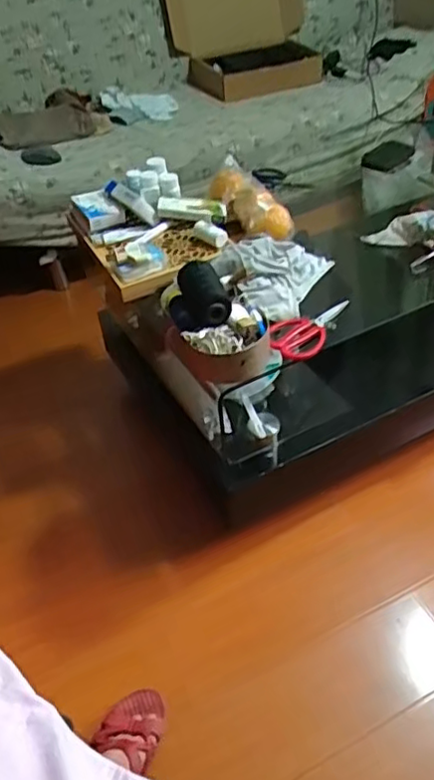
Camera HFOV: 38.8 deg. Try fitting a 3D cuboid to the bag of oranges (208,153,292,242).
[{"bbox_3d":[0.058,-0.381,1.258,0.118,0.076,0.264,-15,44,-10],"label":"bag of oranges"}]

